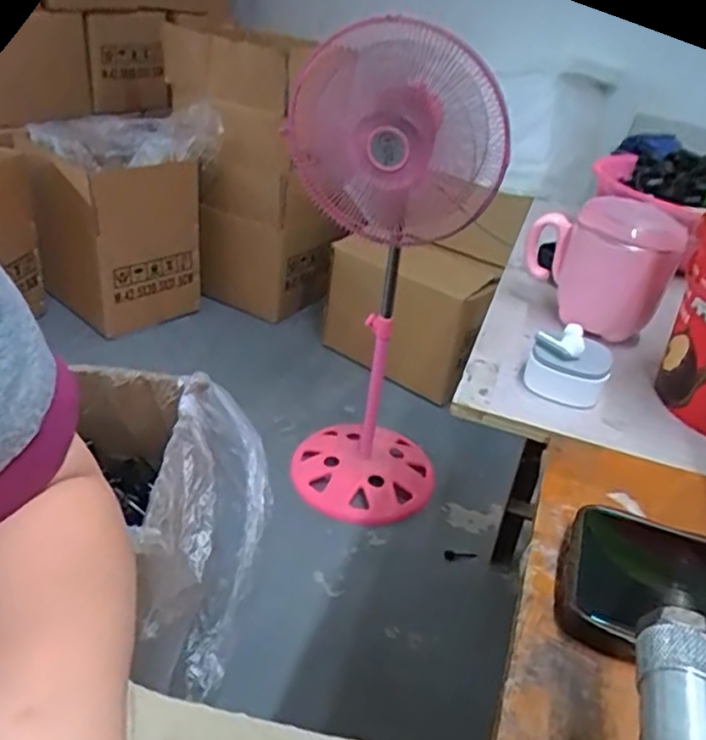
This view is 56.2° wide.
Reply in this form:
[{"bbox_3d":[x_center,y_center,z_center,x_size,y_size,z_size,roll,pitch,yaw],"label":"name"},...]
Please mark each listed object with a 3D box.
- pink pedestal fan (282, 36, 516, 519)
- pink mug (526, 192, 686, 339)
[{"bbox_3d":[0.044,-0.131,1.192,0.337,0.836,0.247,16,34,13],"label":"pink pedestal fan"},{"bbox_3d":[0.188,-0.082,0.518,0.111,0.100,0.076,20,35,19],"label":"pink mug"}]

